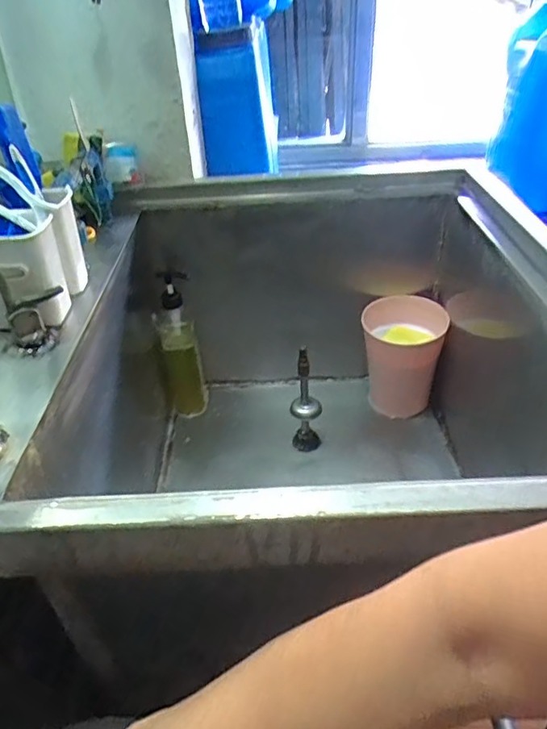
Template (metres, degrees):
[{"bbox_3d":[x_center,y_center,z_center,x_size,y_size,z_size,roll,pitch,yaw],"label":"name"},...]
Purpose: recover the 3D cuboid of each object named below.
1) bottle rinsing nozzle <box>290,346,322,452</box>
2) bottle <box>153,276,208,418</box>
[{"bbox_3d":[0.055,0.062,0.920,0.053,0.190,0.043,-1,37,3],"label":"bottle rinsing nozzle"},{"bbox_3d":[-0.172,-0.027,1.009,0.074,0.268,0.080,-10,37,-9],"label":"bottle"}]

